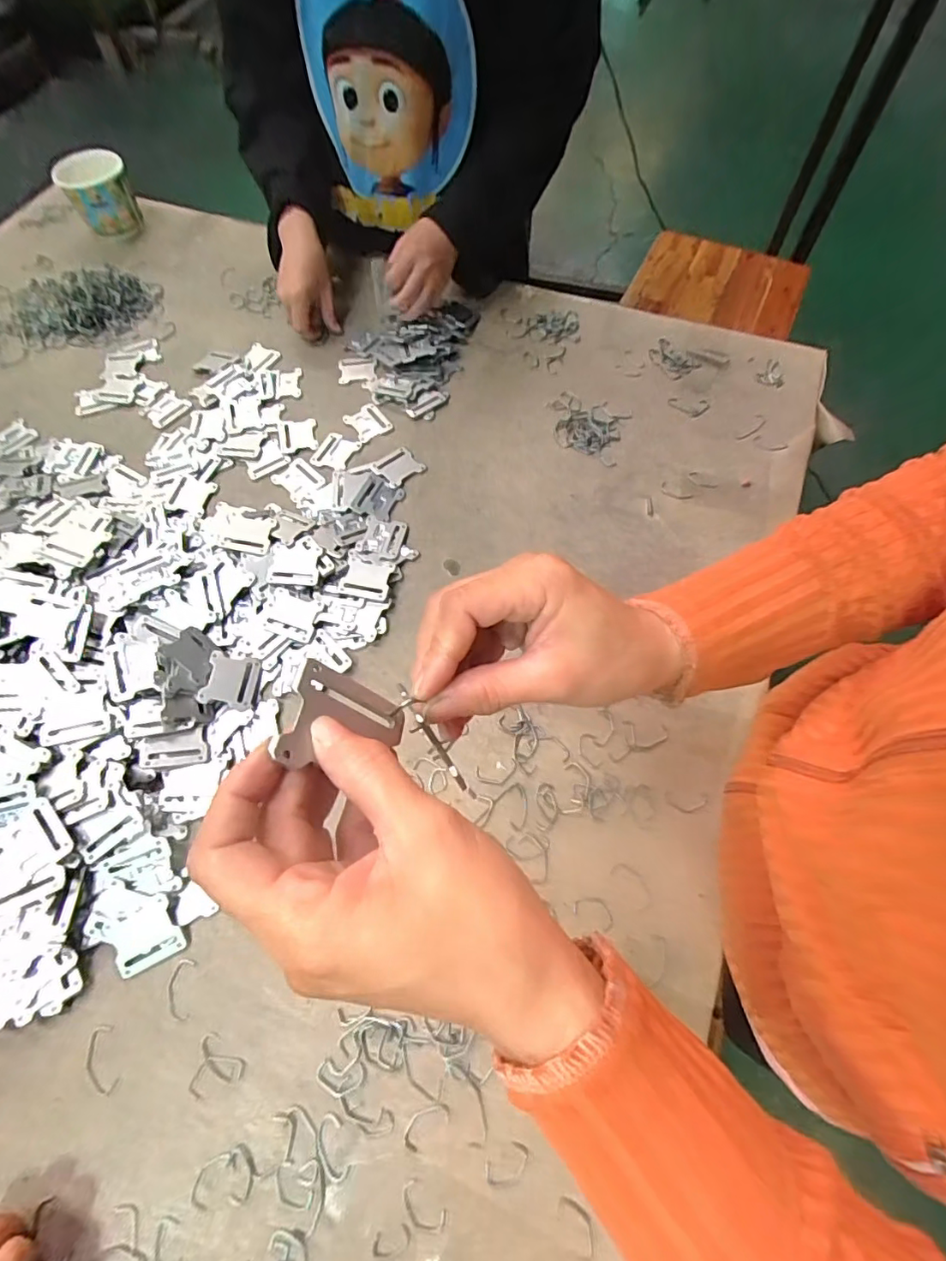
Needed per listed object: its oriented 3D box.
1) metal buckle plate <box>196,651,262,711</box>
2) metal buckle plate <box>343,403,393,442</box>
[{"bbox_3d":[-0.217,0.045,0.486,0.044,0.005,0.047,15,62,-18],"label":"metal buckle plate"},{"bbox_3d":[-0.123,-0.245,0.632,0.043,0.004,0.047,-34,69,-15],"label":"metal buckle plate"}]

